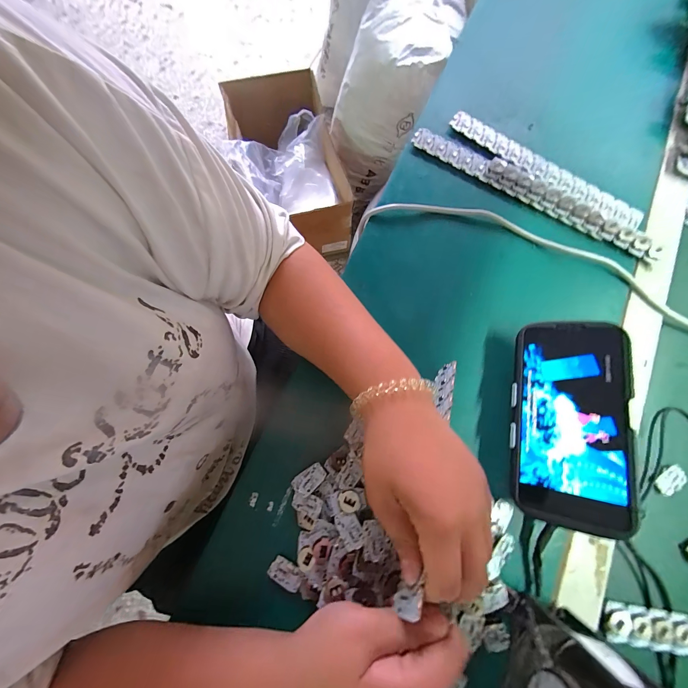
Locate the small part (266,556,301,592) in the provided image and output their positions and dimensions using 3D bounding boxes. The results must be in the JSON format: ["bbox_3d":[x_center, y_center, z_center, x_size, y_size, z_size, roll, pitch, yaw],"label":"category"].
[{"bbox_3d":[-0.052,0.204,0.267,0.031,0.004,0.018,31,78,6],"label":"small part"}]

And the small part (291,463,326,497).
[{"bbox_3d":[-0.033,0.126,0.281,0.033,0.010,0.018,-42,81,-10],"label":"small part"}]

